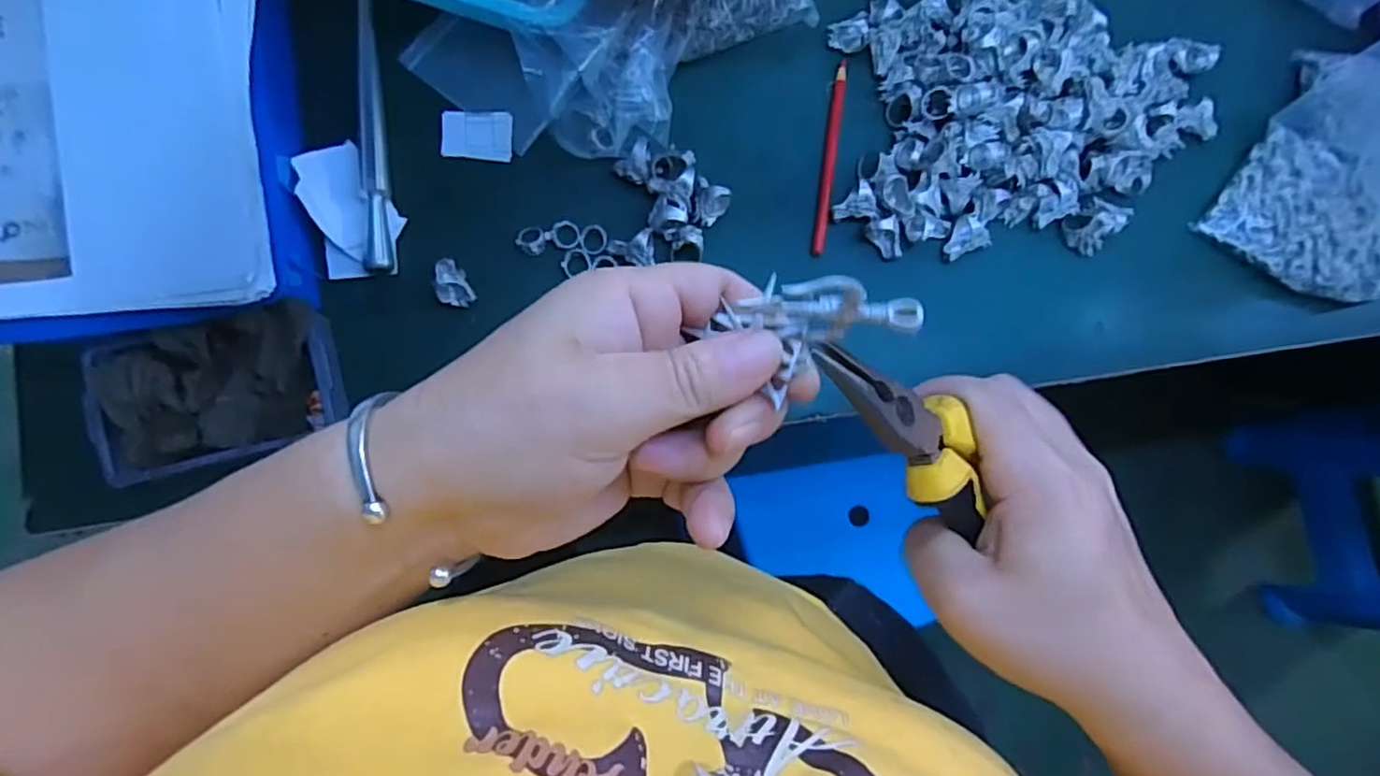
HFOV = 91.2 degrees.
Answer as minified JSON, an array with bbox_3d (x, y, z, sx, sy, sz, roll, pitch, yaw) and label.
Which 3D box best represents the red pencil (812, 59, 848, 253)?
[{"bbox_3d":[0.117,-0.193,0.561,0.012,0.006,0.168,9,83,-4],"label":"red pencil"}]

